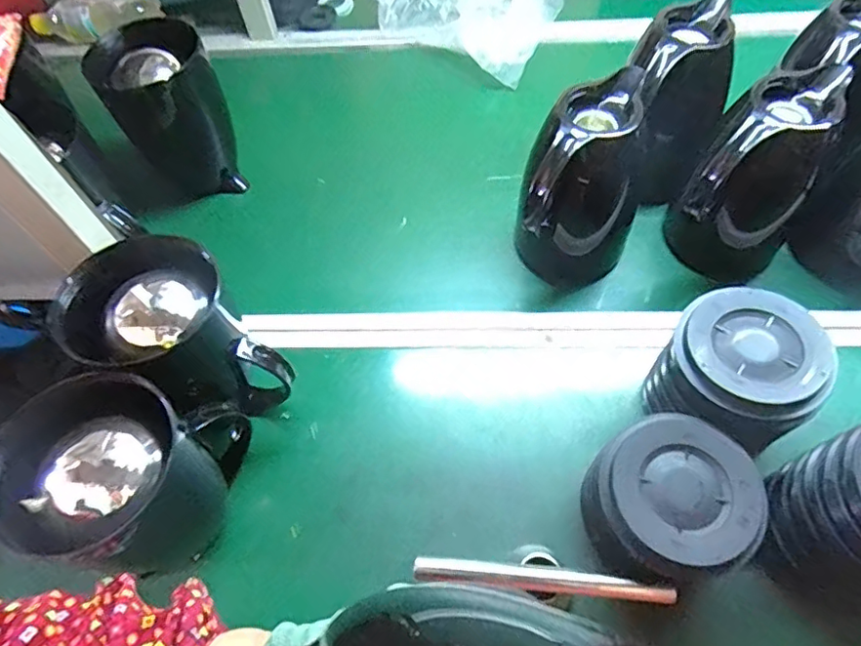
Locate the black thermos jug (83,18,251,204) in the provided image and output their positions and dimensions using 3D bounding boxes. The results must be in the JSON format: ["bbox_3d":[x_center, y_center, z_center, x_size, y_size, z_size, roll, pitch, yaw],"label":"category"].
[{"bbox_3d":[-0.317,-0.253,0.710,0.121,0.195,0.129,-30,61,-14],"label":"black thermos jug"}]

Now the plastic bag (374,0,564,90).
[{"bbox_3d":[0.056,-0.496,0.883,0.275,0.086,0.190,28,64,19],"label":"plastic bag"}]

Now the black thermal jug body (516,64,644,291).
[{"bbox_3d":[0.161,-0.134,0.591,0.107,0.193,0.139,18,61,14],"label":"black thermal jug body"}]

